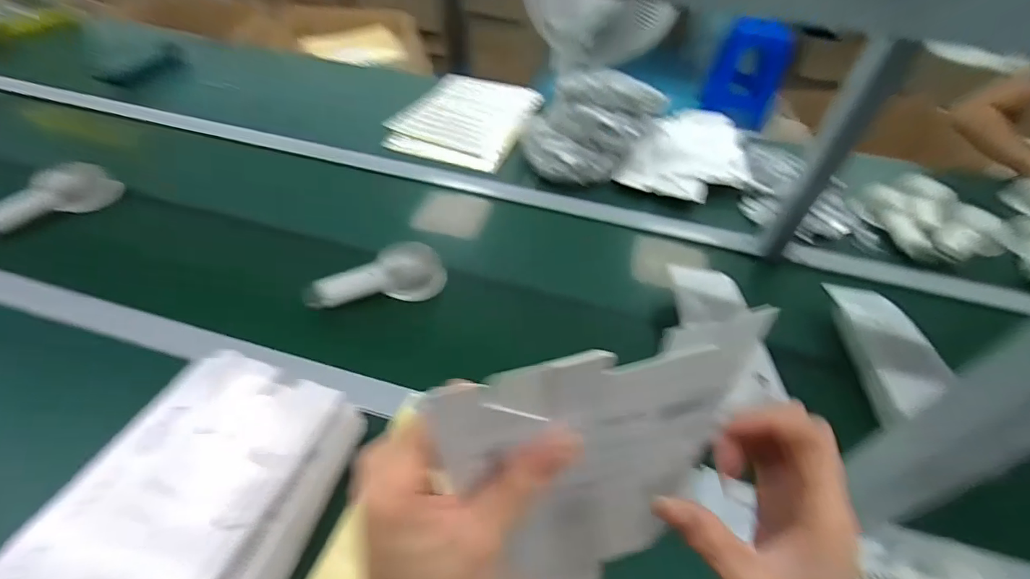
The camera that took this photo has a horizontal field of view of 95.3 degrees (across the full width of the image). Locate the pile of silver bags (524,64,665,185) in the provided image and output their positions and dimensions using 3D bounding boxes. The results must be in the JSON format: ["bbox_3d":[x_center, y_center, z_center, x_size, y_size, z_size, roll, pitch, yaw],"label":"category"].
[{"bbox_3d":[0.149,-0.306,0.878,0.257,0.136,0.154,0,47,-4],"label":"pile of silver bags"}]

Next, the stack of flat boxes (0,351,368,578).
[{"bbox_3d":[-0.288,0.216,0.393,0.166,0.090,0.322,16,48,11],"label":"stack of flat boxes"}]

